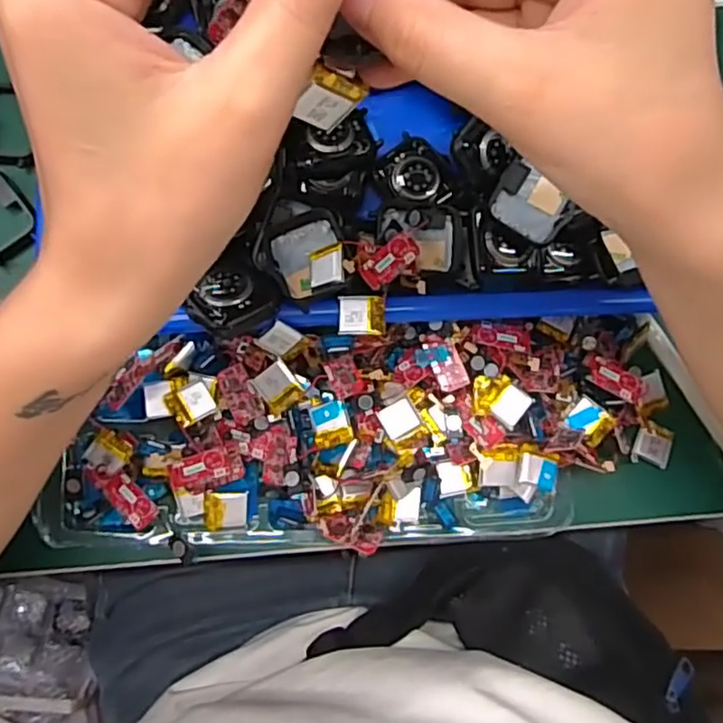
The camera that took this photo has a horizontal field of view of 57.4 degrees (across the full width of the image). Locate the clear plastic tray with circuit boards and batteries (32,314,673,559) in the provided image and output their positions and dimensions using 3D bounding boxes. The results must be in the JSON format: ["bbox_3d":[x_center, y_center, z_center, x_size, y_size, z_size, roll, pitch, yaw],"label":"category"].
[{"bbox_3d":[0.008,0.036,0.325,0.310,0.037,0.106,-4,81,-4],"label":"clear plastic tray with circuit boards and batteries"}]

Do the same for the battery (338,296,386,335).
[{"bbox_3d":[0.000,-0.021,0.303,0.021,0.004,0.019,-1,73,-2],"label":"battery"}]

